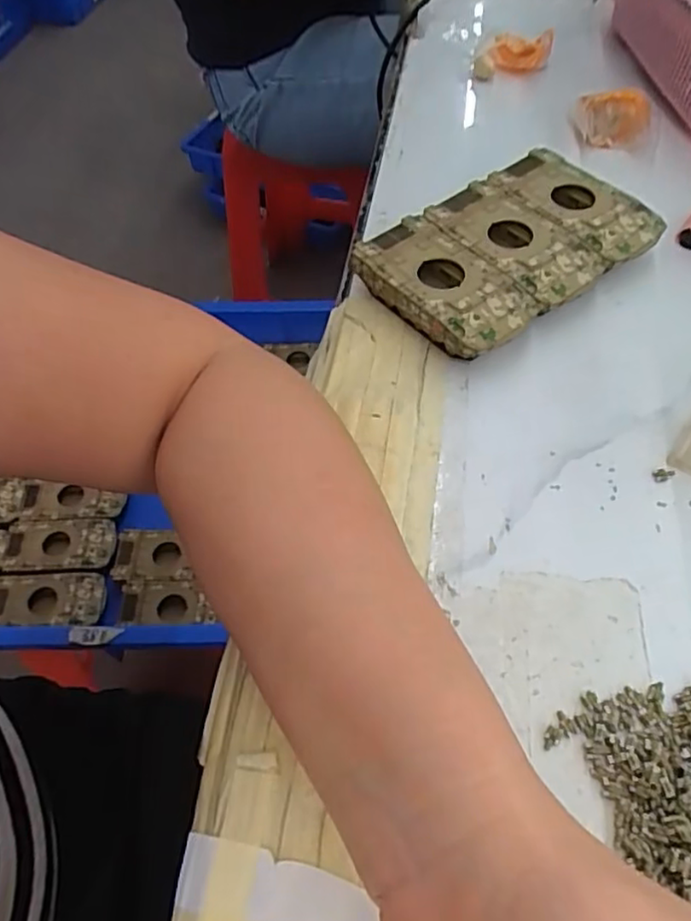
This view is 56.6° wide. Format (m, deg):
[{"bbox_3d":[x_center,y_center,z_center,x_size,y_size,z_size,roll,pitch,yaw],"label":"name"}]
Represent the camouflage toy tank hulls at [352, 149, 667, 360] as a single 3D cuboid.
[{"bbox_3d":[0.091,-0.115,0.355,0.146,0.026,0.093,-34,61,-18],"label":"camouflage toy tank hulls"}]

